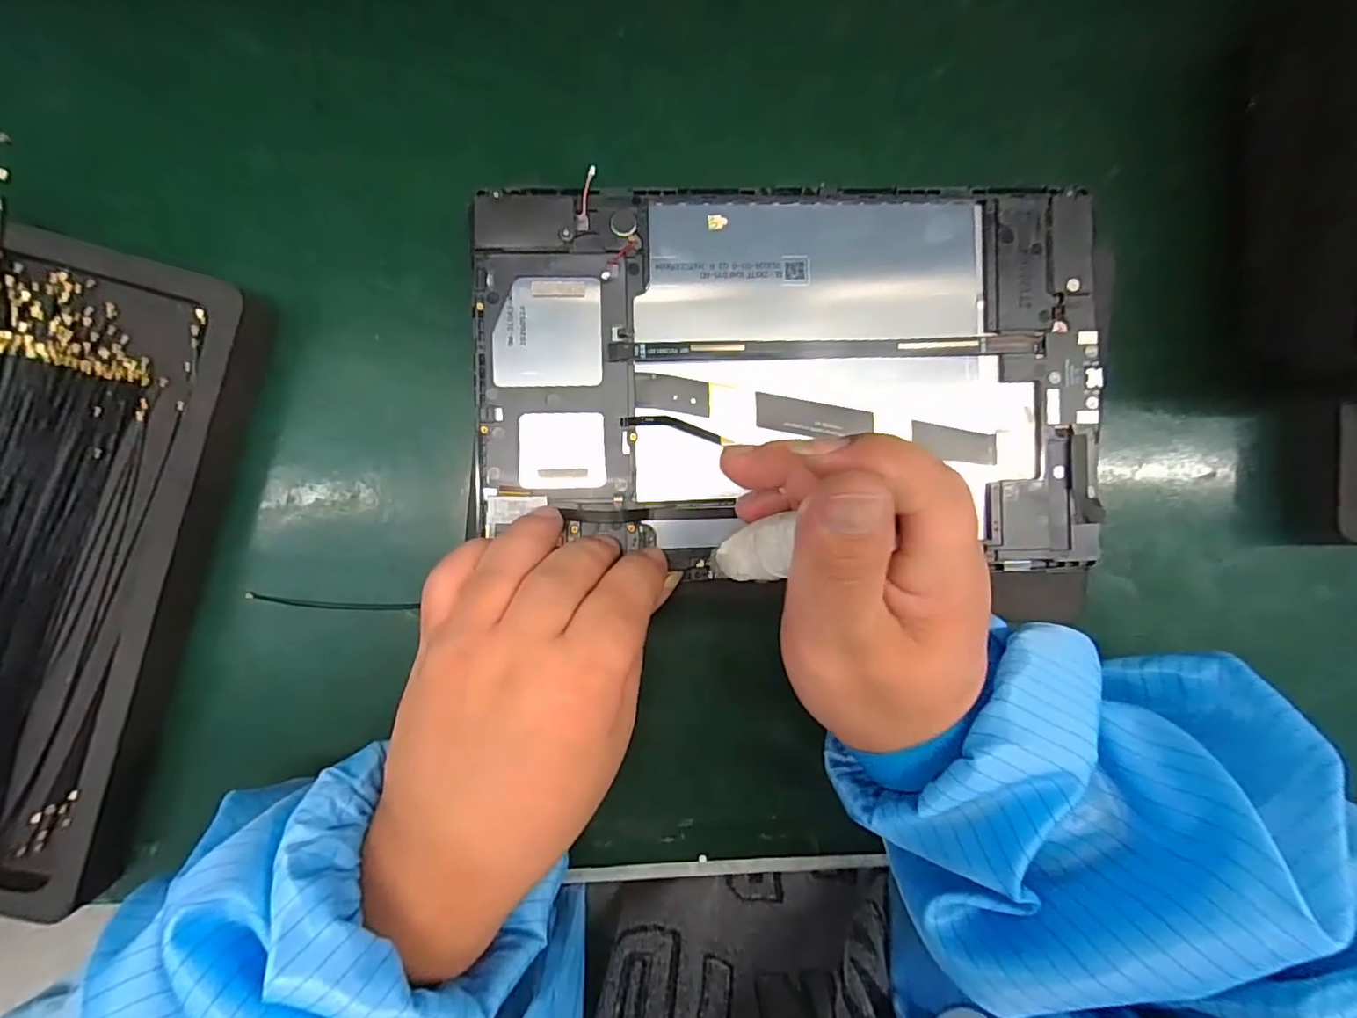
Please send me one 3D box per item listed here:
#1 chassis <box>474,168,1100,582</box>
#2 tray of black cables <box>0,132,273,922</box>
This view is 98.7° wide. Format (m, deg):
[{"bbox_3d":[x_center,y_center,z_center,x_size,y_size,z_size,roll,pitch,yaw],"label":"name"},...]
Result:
[{"bbox_3d":[0.044,-0.052,0.225,0.235,0.008,0.141,1,92,-2],"label":"chassis"},{"bbox_3d":[-0.265,0.012,0.225,0.158,0.032,0.248,13,92,-2],"label":"tray of black cables"}]

